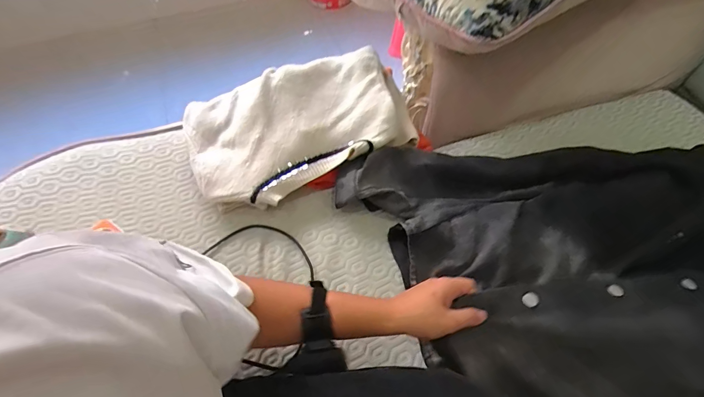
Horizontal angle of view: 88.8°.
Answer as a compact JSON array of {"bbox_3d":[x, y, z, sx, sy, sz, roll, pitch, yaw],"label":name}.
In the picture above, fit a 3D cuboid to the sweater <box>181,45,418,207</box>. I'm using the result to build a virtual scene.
[{"bbox_3d":[-0.105,-0.151,0.686,0.402,0.081,0.256,-21,58,-13],"label":"sweater"}]

